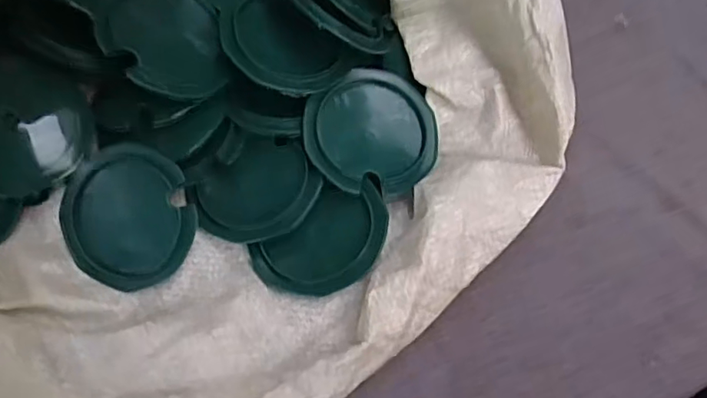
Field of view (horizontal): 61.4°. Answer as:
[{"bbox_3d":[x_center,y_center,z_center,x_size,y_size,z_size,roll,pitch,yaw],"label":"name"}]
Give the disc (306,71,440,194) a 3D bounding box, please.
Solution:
[{"bbox_3d":[0.011,-0.037,0.336,0.074,0.004,0.071,3,74,-12],"label":"disc"}]

